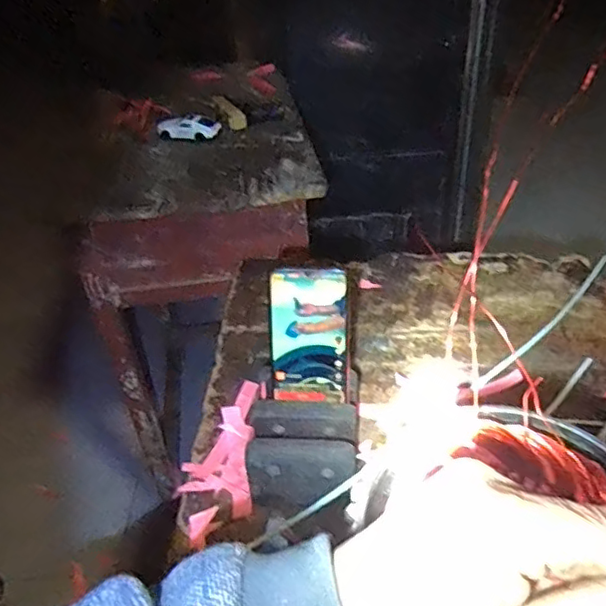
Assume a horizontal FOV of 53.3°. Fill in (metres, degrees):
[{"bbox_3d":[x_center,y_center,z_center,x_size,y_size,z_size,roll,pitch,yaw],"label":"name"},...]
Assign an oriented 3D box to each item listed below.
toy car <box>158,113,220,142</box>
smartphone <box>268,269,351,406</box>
[{"bbox_3d":[-0.181,-0.278,0.952,0.094,0.031,0.037,0,39,5],"label":"toy car"},{"bbox_3d":[0.007,0.033,0.593,0.075,0.136,0.008,4,20,6],"label":"smartphone"}]

